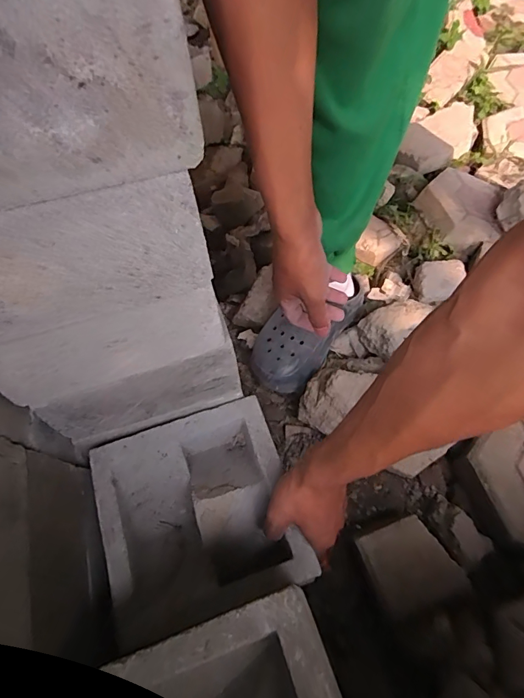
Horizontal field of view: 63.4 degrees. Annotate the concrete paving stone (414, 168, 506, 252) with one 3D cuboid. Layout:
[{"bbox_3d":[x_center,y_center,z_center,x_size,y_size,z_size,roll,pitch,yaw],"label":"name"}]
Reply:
[{"bbox_3d":[0.407,-0.298,0.883,0.168,0.056,0.202,15,63,10],"label":"concrete paving stone"}]

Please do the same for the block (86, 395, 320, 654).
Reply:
[{"bbox_3d":[-0.067,0.180,0.467,0.193,0.083,0.196,-17,62,-7],"label":"block"}]

